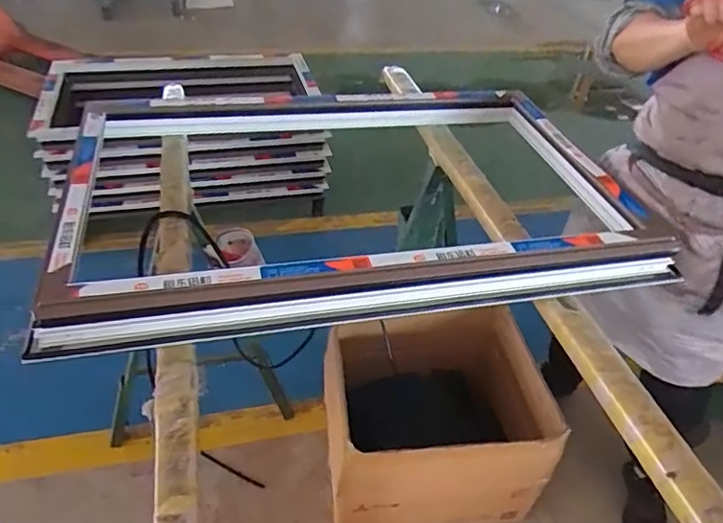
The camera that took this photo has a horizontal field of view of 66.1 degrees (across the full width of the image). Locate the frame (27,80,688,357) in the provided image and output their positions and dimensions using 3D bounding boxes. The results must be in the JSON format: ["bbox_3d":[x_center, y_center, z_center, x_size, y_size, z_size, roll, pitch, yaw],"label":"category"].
[{"bbox_3d":[-0.003,-0.142,1.007,0.942,0.081,0.619,-4,41,-11],"label":"frame"}]

